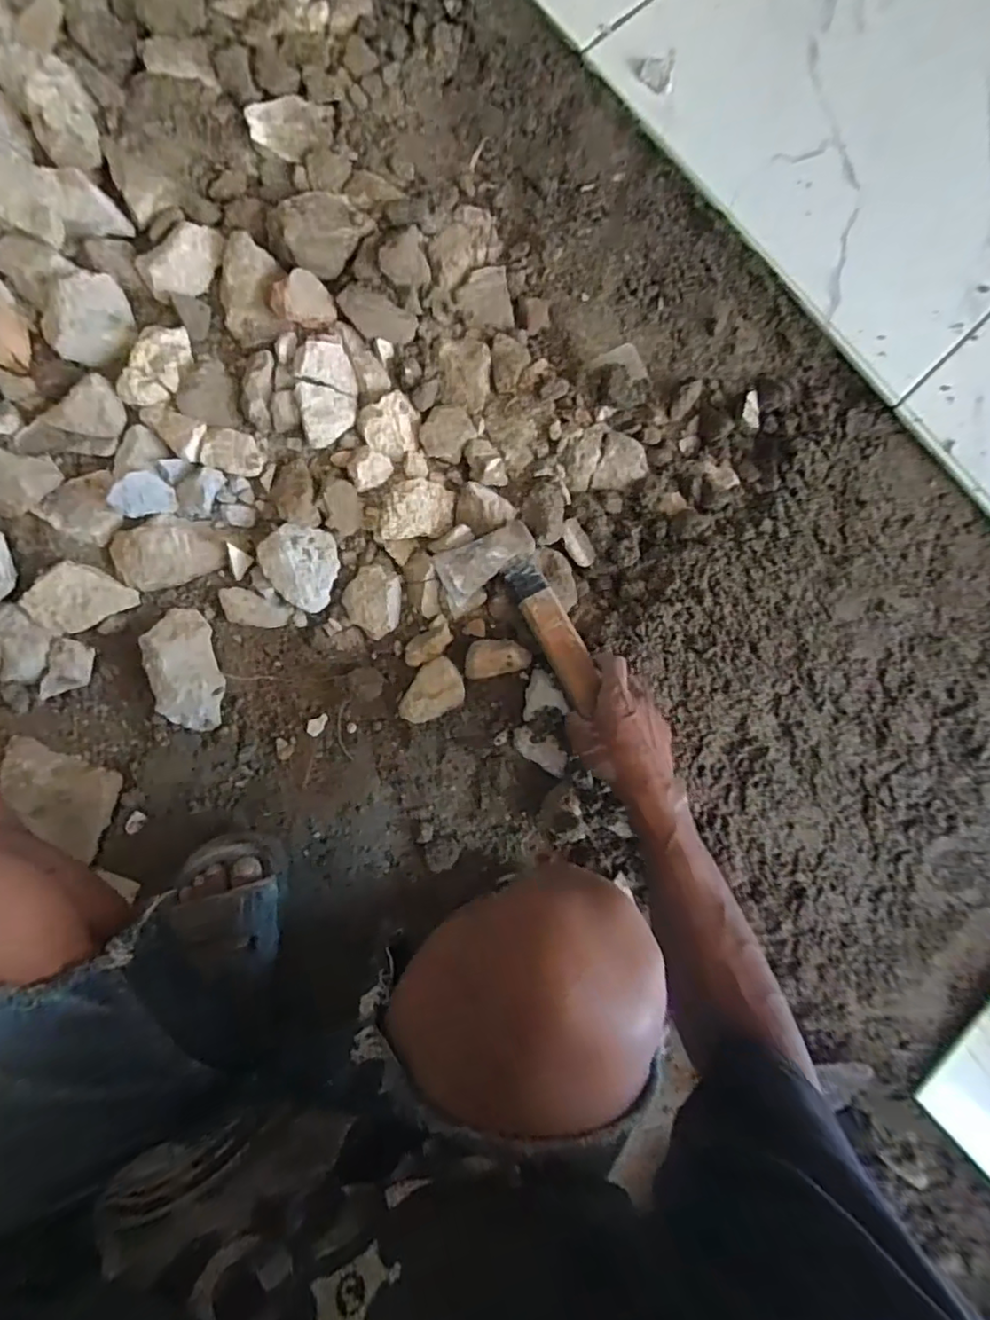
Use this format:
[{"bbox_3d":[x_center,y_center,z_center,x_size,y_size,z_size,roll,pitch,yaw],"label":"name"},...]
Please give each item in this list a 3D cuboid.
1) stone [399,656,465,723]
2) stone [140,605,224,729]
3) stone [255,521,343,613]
[{"bbox_3d":[-0.069,0.034,0.614,0.074,0.042,0.057,-31,92,-5],"label":"stone"},{"bbox_3d":[-0.309,0.010,0.582,0.060,0.032,0.121,-8,88,-8],"label":"stone"},{"bbox_3d":[-0.201,-0.096,0.600,0.077,0.040,0.084,16,85,-4],"label":"stone"}]

